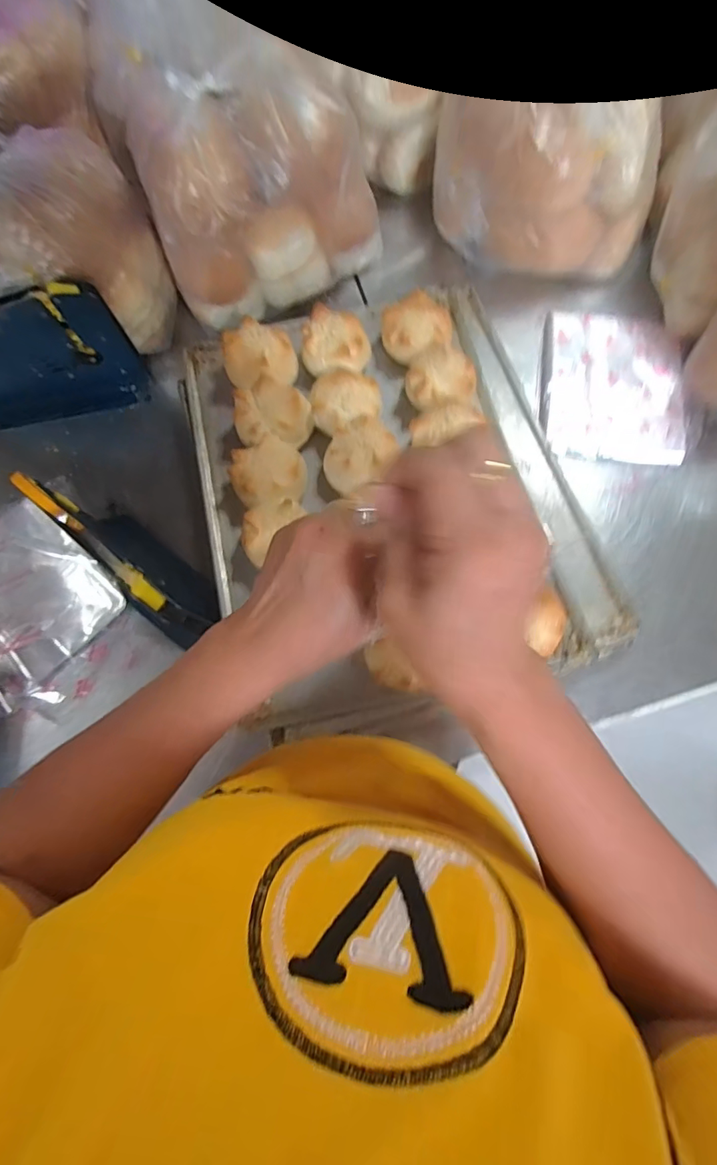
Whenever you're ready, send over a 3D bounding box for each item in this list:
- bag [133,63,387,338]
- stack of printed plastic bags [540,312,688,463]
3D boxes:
[{"bbox_3d":[-0.101,-0.415,0.557,0.250,0.171,0.119,-18,76,-2],"label":"bag"},{"bbox_3d":[0.297,-0.233,0.585,0.154,0.016,0.192,8,75,4],"label":"stack of printed plastic bags"}]

